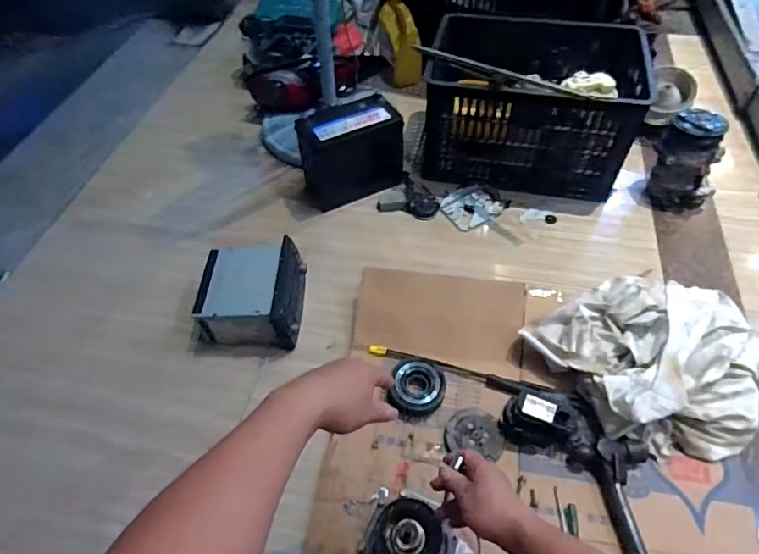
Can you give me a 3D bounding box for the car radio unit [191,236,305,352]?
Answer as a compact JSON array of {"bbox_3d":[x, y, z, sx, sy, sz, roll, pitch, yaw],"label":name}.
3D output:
[{"bbox_3d":[-0.261,0.032,1.049,0.195,0.113,0.209,0,51,0],"label":"car radio unit"}]

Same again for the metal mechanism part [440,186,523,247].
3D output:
[{"bbox_3d":[0.256,-0.147,1.237,0.128,0.020,0.211,-35,59,-25],"label":"metal mechanism part"}]

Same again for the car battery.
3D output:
[{"bbox_3d":[-0.073,-0.318,1.261,0.240,0.191,0.153,-23,55,-17],"label":"car battery"}]

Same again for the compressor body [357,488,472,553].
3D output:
[{"bbox_3d":[0.053,0.391,0.704,0.149,0.180,0.127,20,55,17],"label":"compressor body"}]

